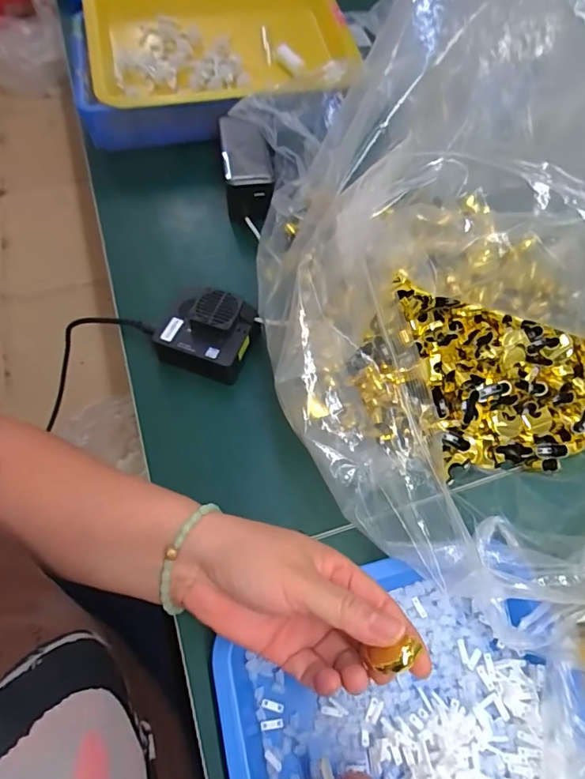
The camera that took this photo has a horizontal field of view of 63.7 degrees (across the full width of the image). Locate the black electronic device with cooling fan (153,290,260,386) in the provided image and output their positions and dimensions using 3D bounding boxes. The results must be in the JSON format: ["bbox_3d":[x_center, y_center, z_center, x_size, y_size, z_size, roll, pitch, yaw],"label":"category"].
[{"bbox_3d":[-0.079,-0.052,0.435,0.083,0.043,0.077,16,80,10],"label":"black electronic device with cooling fan"}]

